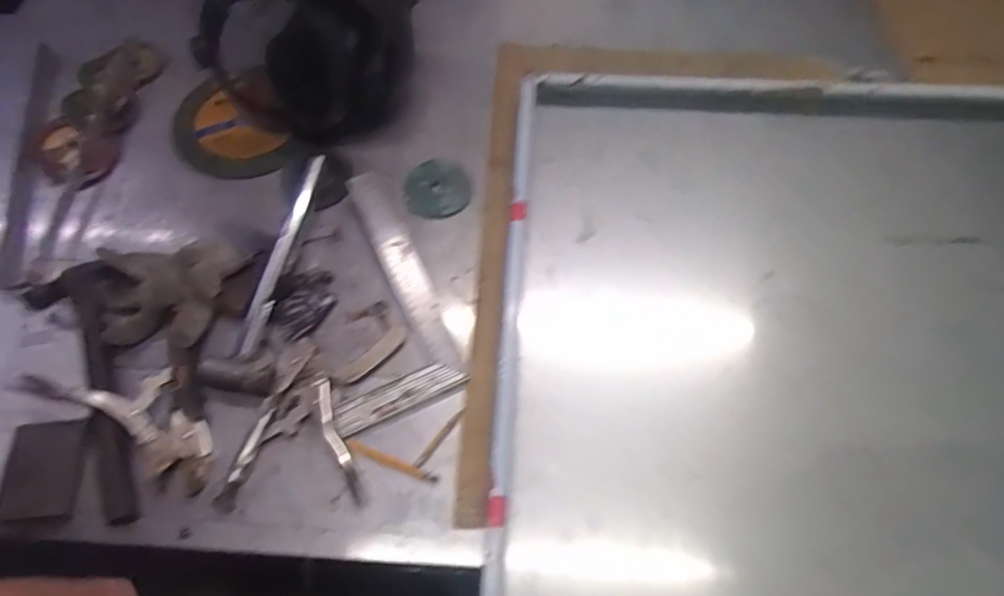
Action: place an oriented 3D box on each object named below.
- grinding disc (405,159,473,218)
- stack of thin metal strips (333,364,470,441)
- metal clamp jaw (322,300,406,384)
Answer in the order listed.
[{"bbox_3d":[-0.085,-0.146,0.752,0.086,0.006,0.089,5,64,-10],"label":"grinding disc"},{"bbox_3d":[-0.111,0.110,0.628,0.145,0.010,0.038,-23,68,-11],"label":"stack of thin metal strips"},{"bbox_3d":[-0.163,0.049,0.650,0.096,0.014,0.072,-31,69,-13],"label":"metal clamp jaw"}]

